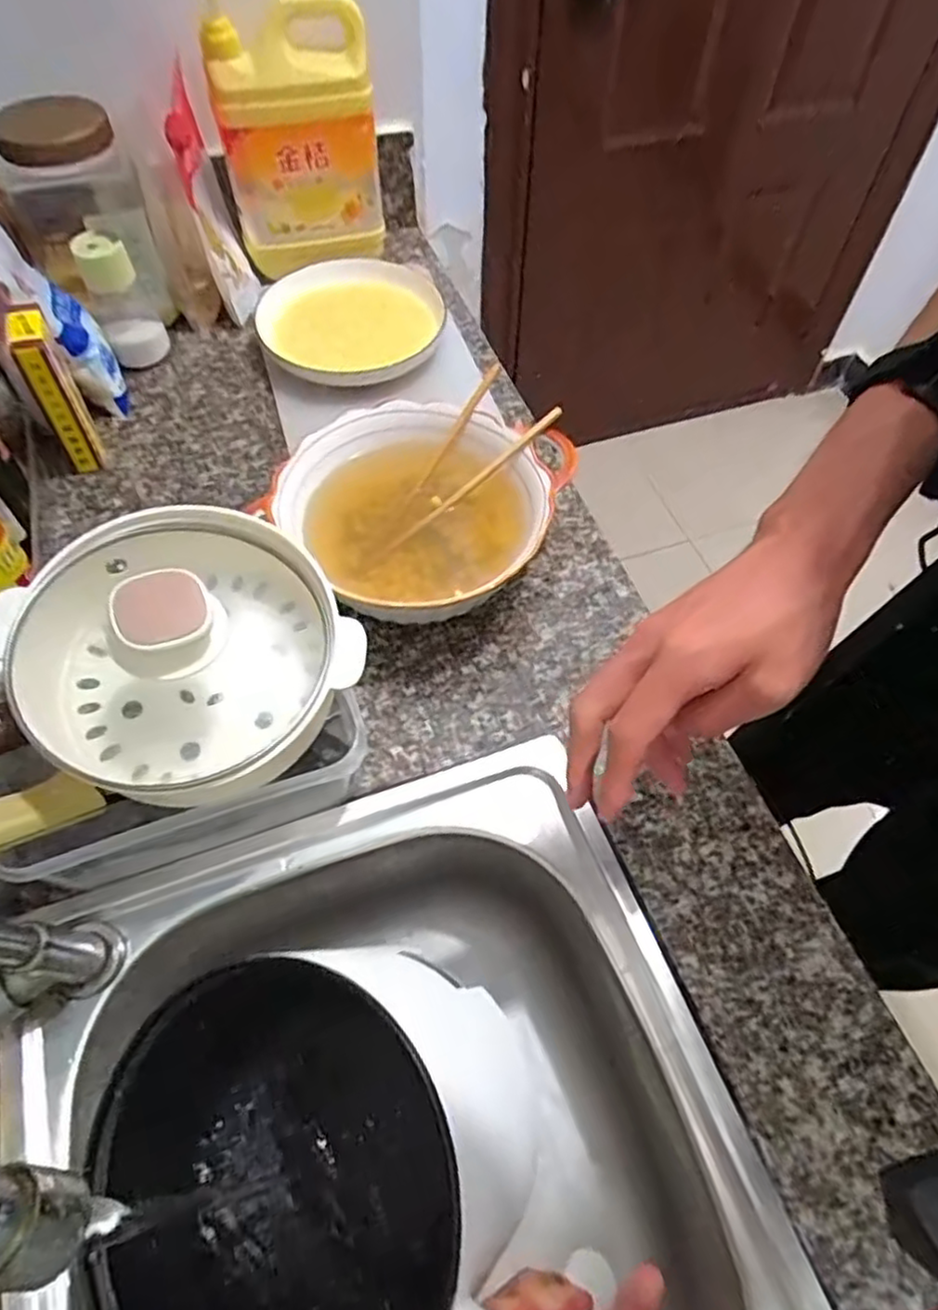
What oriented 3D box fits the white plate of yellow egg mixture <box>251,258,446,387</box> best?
[{"bbox_3d":[-0.115,-0.336,0.710,0.182,0.033,0.187,1,58,-1],"label":"white plate of yellow egg mixture"}]

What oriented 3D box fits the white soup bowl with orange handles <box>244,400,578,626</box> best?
[{"bbox_3d":[-0.035,-0.106,0.544,0.189,0.079,0.180,30,63,16],"label":"white soup bowl with orange handles"}]

